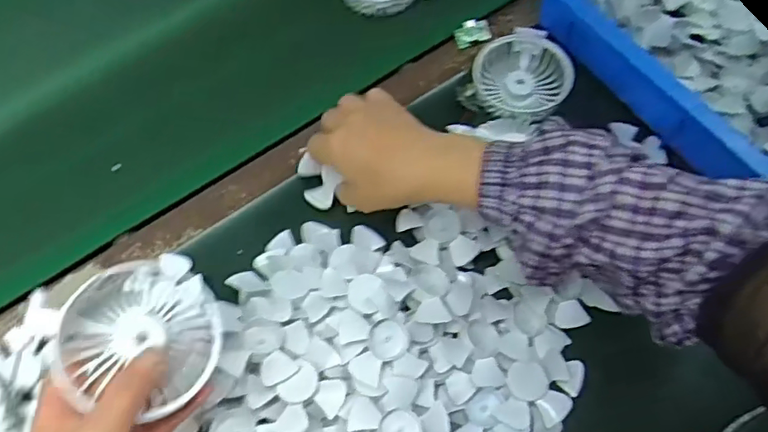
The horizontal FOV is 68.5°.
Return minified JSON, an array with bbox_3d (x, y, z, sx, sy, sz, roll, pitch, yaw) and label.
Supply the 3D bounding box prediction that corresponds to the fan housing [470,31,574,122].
[{"bbox_3d":[0.131,-0.131,0.541,0.088,0.030,0.085,-1,66,3],"label":"fan housing"}]

